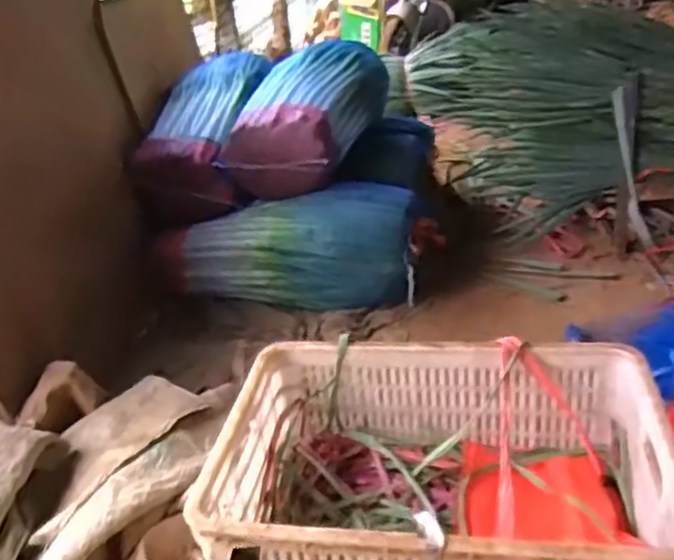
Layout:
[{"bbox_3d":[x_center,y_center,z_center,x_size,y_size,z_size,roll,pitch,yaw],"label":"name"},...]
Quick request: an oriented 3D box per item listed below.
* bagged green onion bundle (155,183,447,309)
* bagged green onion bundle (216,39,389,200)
[{"bbox_3d":[-0.112,-0.063,1.605,0.631,0.232,0.191,-3,29,6],"label":"bagged green onion bundle"},{"bbox_3d":[-0.064,-0.428,1.750,0.277,0.199,0.553,8,46,25],"label":"bagged green onion bundle"}]

